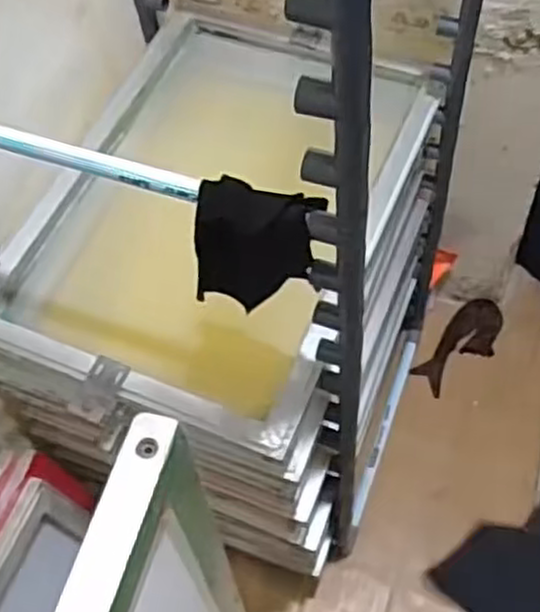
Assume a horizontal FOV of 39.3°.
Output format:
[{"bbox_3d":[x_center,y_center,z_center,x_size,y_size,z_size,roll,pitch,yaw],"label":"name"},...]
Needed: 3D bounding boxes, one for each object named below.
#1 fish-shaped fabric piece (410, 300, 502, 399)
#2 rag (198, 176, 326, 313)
[{"bbox_3d":[0.428,0.090,1.679,0.106,0.012,0.242,39,81,15],"label":"fish-shaped fabric piece"},{"bbox_3d":[-0.012,-0.059,0.733,0.119,0.140,0.054,14,60,12],"label":"rag"}]

